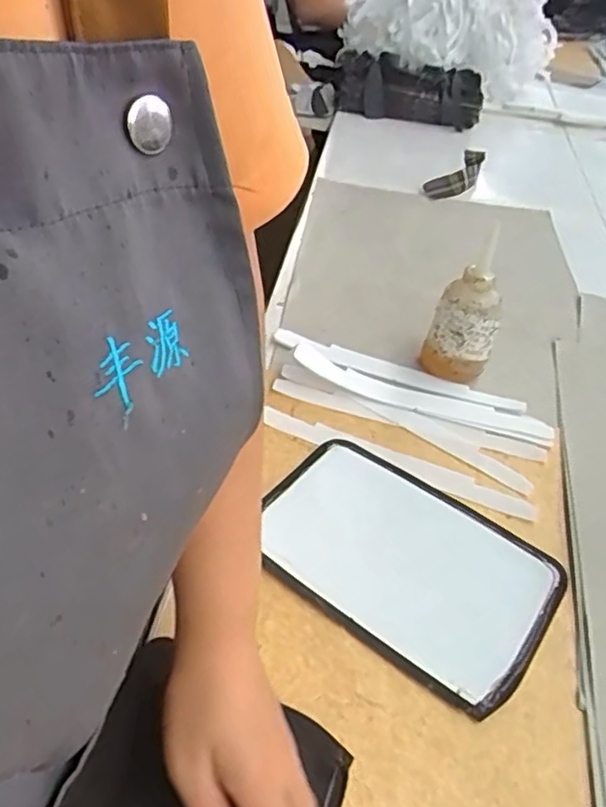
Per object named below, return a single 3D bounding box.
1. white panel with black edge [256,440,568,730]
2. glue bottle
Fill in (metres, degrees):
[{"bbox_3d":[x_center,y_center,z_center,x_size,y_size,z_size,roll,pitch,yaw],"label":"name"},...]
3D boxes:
[{"bbox_3d":[0.074,0.115,0.495,0.225,0.008,0.147,29,46,23],"label":"white panel with black edge"},{"bbox_3d":[0.161,-0.090,0.630,0.063,0.135,0.054,14,42,8],"label":"glue bottle"}]

